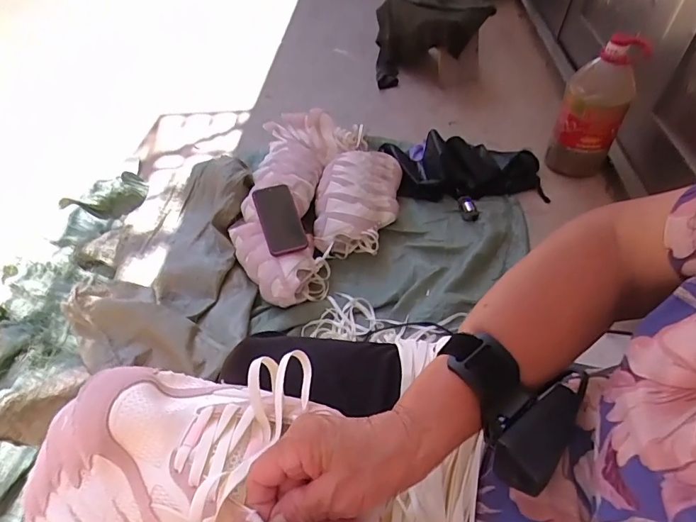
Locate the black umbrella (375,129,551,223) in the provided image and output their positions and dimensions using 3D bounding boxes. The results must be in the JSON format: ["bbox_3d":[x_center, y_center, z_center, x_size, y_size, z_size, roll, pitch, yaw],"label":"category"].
[{"bbox_3d":[0.325,-0.242,1.227,0.447,0.090,0.261,0,48,-2],"label":"black umbrella"}]

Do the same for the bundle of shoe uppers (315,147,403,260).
[{"bbox_3d":[0.023,-0.153,1.116,0.197,0.111,0.336,7,48,4],"label":"bundle of shoe uppers"}]

